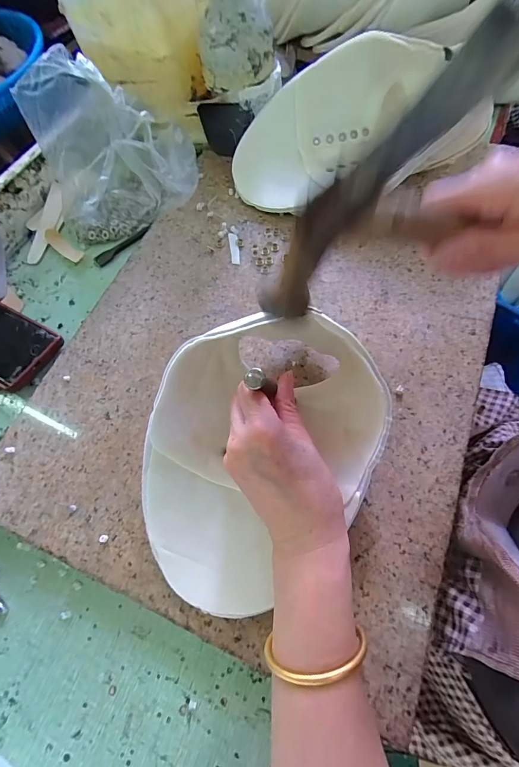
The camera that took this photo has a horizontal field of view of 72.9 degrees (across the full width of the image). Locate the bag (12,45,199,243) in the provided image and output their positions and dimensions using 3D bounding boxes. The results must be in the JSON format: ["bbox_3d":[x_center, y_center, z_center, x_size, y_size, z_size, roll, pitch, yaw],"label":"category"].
[{"bbox_3d":[-0.181,-0.285,0.414,0.171,0.118,0.170,-32,67,-8],"label":"bag"}]

